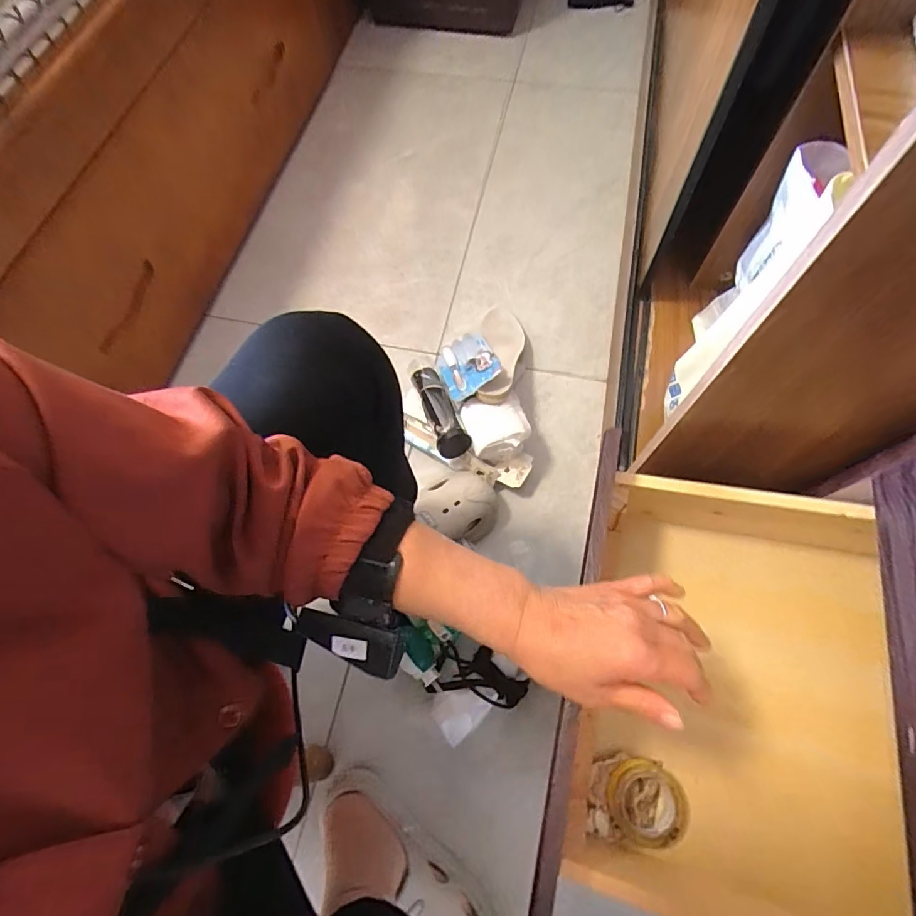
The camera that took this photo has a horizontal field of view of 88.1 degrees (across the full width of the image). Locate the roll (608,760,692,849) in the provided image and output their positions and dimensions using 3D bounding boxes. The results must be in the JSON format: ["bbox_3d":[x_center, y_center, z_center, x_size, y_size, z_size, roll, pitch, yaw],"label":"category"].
[{"bbox_3d":[0.162,0.296,0.405,0.064,0.018,0.063,-1,68,2],"label":"roll"}]

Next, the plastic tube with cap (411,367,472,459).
[{"bbox_3d":[-0.030,-0.074,0.738,0.045,0.048,0.181,-19,49,-5],"label":"plastic tube with cap"}]

